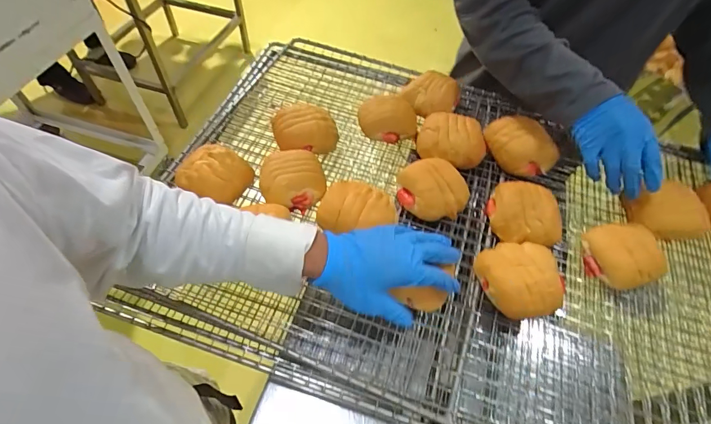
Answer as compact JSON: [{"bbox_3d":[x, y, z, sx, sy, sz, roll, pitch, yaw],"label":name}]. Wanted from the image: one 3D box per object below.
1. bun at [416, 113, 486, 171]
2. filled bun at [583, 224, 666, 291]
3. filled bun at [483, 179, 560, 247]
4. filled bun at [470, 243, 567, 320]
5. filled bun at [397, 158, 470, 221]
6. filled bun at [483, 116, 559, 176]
[{"bbox_3d":[0.150,-0.114,0.610,0.107,0.050,0.092,8,55,6],"label":"bun"},{"bbox_3d":[0.340,0.061,0.504,0.072,0.062,0.083,-5,55,-3],"label":"filled bun"},{"bbox_3d":[0.229,-0.001,0.532,0.093,0.058,0.093,0,54,1],"label":"filled bun"},{"bbox_3d":[0.200,0.081,0.479,0.099,0.057,0.097,-2,54,0],"label":"filled bun"},{"bbox_3d":[0.105,-0.028,0.551,0.081,0.052,0.088,0,54,1],"label":"filled bun"},{"bbox_3d":[0.247,-0.100,0.594,0.062,0.060,0.106,-36,62,-22],"label":"filled bun"}]

